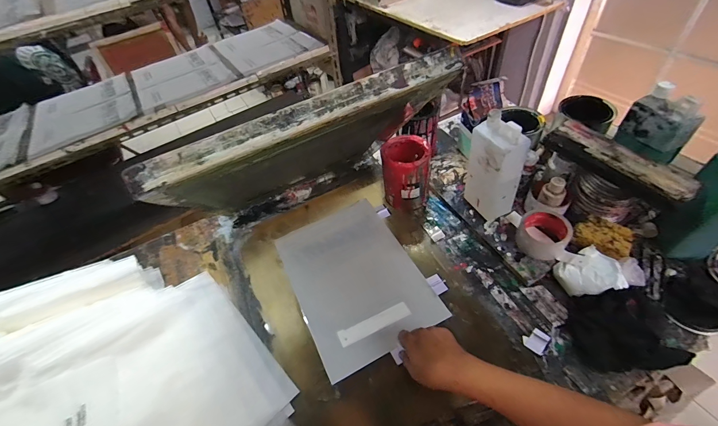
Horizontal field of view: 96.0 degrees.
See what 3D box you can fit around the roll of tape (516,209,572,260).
[{"bbox_3d":[0.370,0.038,0.653,0.088,0.070,0.097,-39,55,-23],"label":"roll of tape"}]

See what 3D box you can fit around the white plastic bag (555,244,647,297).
[{"bbox_3d":[0.433,0.107,0.589,0.112,0.050,0.093,-17,49,-7],"label":"white plastic bag"}]

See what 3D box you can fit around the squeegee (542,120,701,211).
[{"bbox_3d":[0.478,-0.095,0.609,0.067,0.043,0.248,-32,53,-18],"label":"squeegee"}]

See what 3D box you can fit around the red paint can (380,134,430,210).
[{"bbox_3d":[0.108,-0.095,0.763,0.108,0.145,0.109,-4,49,5],"label":"red paint can"}]

